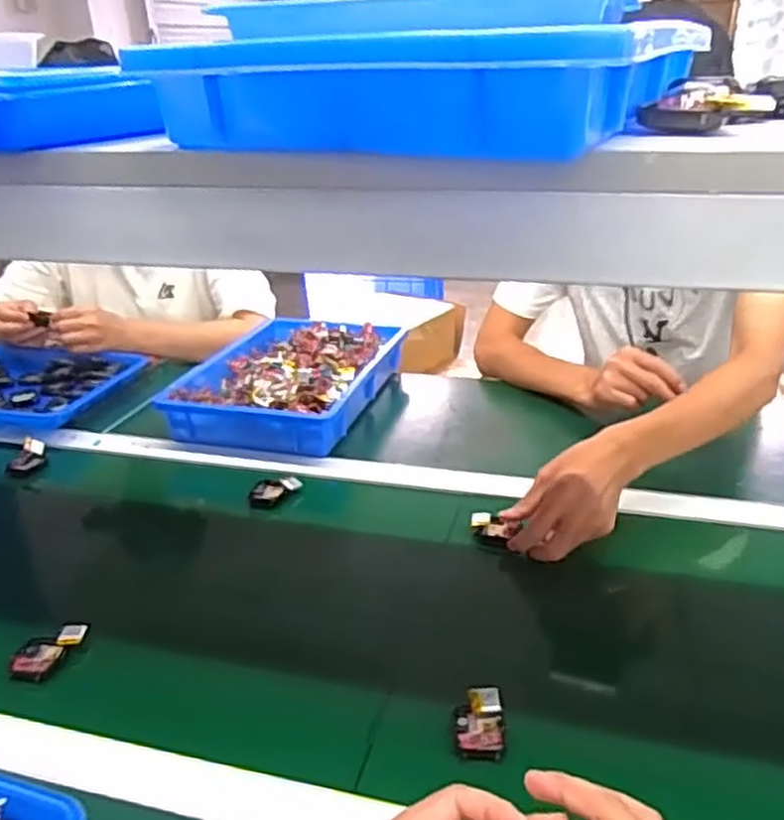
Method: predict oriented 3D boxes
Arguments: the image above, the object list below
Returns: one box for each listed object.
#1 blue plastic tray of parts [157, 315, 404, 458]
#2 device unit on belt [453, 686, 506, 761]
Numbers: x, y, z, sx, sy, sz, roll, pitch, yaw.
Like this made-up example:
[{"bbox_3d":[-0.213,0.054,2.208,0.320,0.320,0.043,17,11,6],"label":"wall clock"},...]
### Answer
[{"bbox_3d":[-0.146,-0.045,1.088,0.254,0.061,0.347,4,25,18],"label":"blue plastic tray of parts"},{"bbox_3d":[0.065,0.230,0.556,0.037,0.018,0.053,-3,24,2],"label":"device unit on belt"}]

